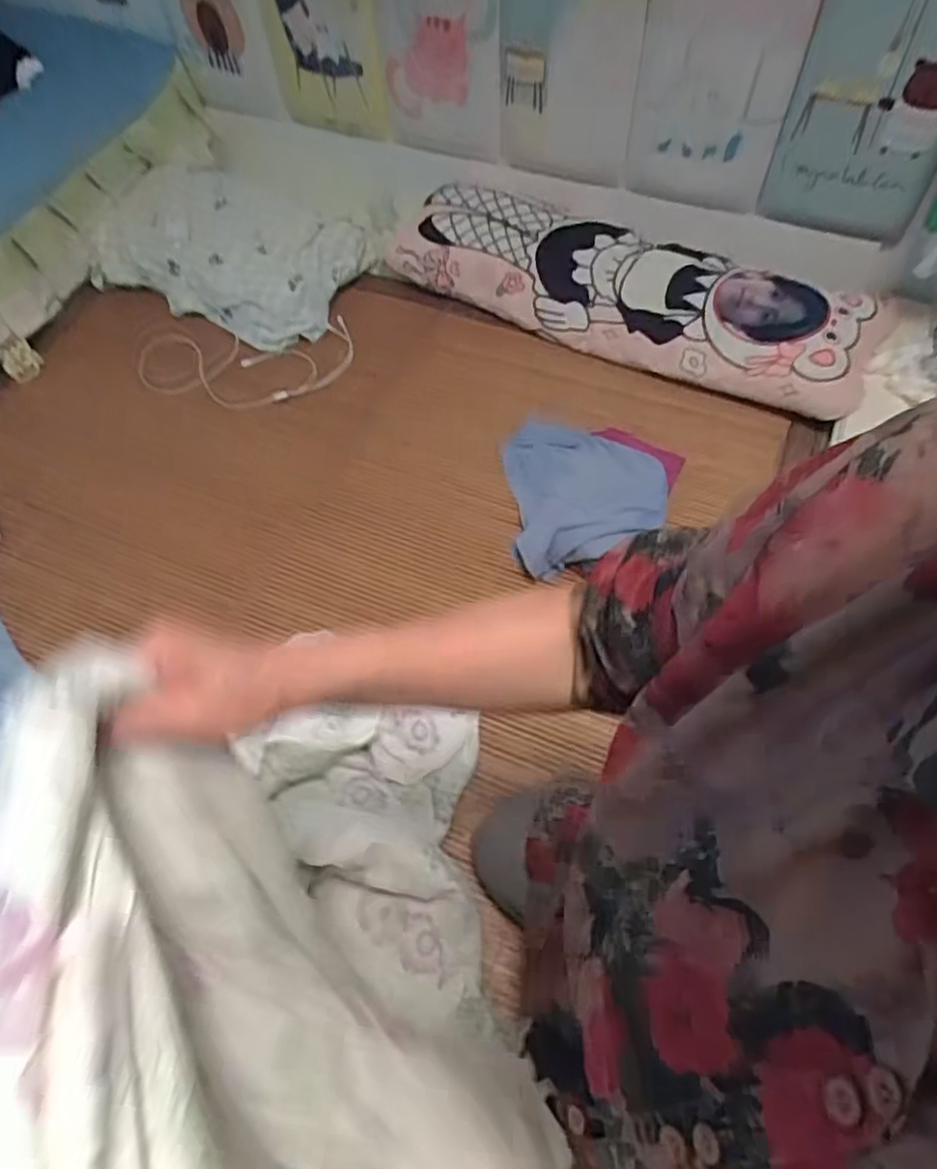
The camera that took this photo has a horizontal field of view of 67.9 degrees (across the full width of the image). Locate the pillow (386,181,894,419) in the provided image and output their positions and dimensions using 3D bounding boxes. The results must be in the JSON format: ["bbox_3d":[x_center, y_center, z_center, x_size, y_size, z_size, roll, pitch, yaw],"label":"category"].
[{"bbox_3d":[0.283,-0.563,1.322,0.925,0.142,0.290,25,63,16],"label":"pillow"}]

